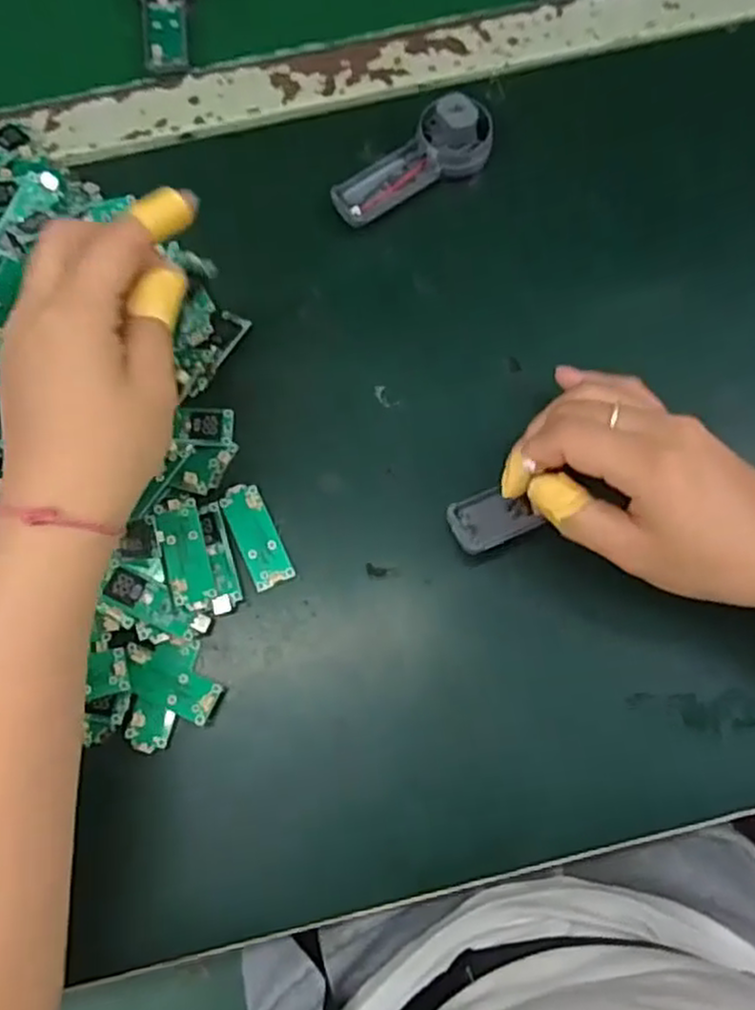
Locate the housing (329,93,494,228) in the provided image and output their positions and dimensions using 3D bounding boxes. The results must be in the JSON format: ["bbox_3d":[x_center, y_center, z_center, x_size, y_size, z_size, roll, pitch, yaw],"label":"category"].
[{"bbox_3d":[0.018,-0.179,0.382,0.090,0.034,0.032,-27,77,-7],"label":"housing"}]

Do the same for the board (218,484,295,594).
[{"bbox_3d":[-0.057,0.014,0.342,0.019,0.004,0.050,-24,76,-7],"label":"board"}]

